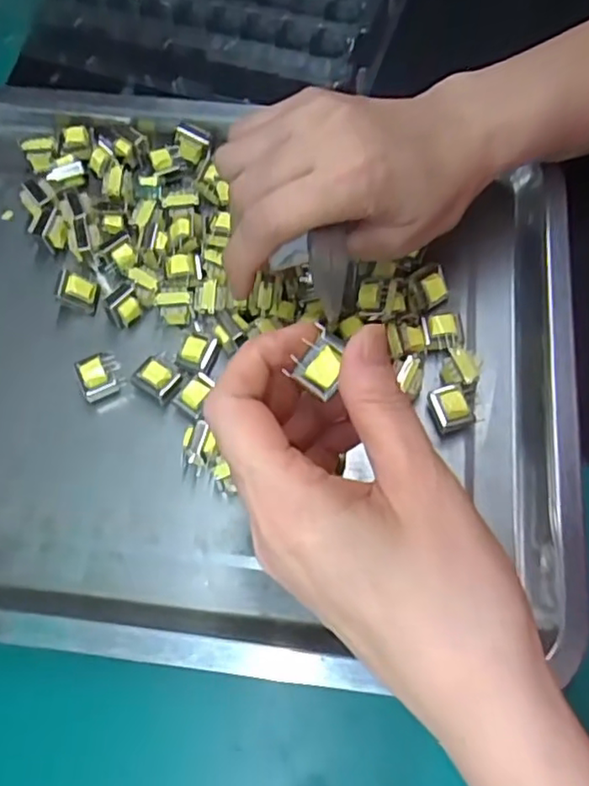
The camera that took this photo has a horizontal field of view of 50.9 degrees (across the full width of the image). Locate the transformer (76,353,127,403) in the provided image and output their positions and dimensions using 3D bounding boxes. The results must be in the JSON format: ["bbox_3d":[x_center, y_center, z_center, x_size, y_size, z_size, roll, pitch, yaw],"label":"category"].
[{"bbox_3d":[-0.094,-0.007,0.305,0.020,0.019,0.019,-19,69,-7],"label":"transformer"}]

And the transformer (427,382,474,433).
[{"bbox_3d":[0.072,0.008,0.292,0.016,0.016,0.021,-13,69,-5],"label":"transformer"}]

